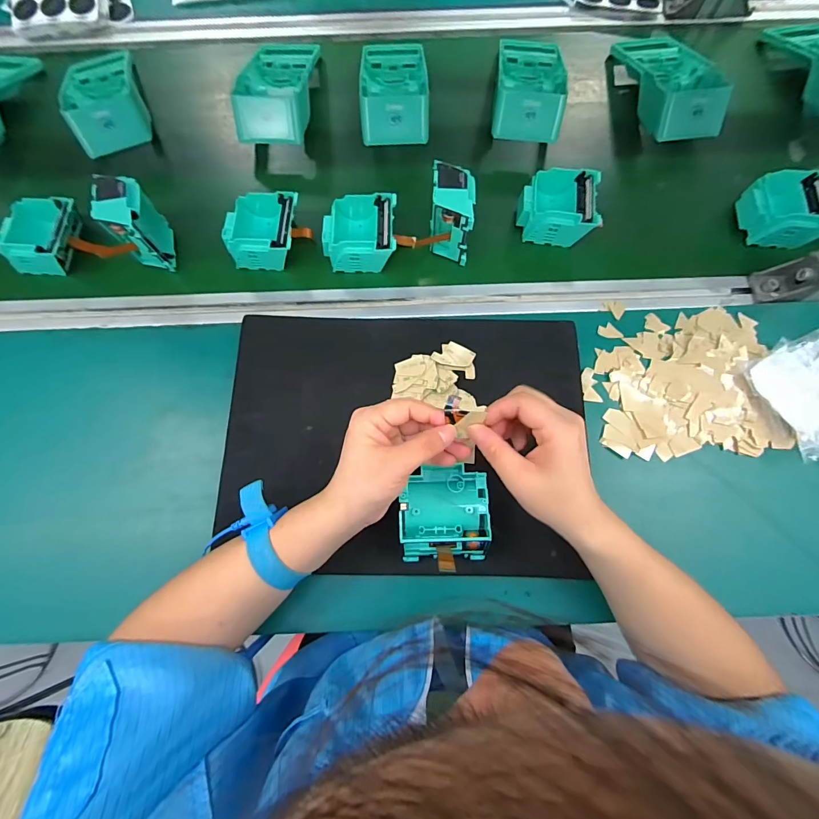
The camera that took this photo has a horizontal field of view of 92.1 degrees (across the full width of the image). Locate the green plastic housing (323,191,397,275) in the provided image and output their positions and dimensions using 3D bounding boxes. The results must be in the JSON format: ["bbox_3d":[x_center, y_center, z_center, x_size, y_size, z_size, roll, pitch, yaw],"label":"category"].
[{"bbox_3d":[-0.054,-0.194,0.438,0.077,0.038,0.078,-1,71,1],"label":"green plastic housing"}]

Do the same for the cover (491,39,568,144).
[{"bbox_3d":[0.149,-0.410,0.487,0.089,0.040,0.182,8,72,4],"label":"cover"}]

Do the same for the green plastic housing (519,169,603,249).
[{"bbox_3d":[0.167,-0.228,0.449,0.084,0.044,0.079,5,71,3],"label":"green plastic housing"}]

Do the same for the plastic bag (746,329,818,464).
[{"bbox_3d":[0.408,-0.017,0.385,0.123,0.016,0.116,-23,72,-7],"label":"plastic bag"}]

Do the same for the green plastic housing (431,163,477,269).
[{"bbox_3d":[0.044,-0.205,0.423,0.043,0.076,0.071,3,71,2],"label":"green plastic housing"}]

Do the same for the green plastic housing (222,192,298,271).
[{"bbox_3d":[-0.163,-0.200,0.440,0.075,0.038,0.079,1,71,1],"label":"green plastic housing"}]

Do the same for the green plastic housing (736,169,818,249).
[{"bbox_3d":[0.426,-0.225,0.442,0.092,0.042,0.080,6,71,3],"label":"green plastic housing"}]

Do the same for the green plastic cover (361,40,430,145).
[{"bbox_3d":[-0.019,-0.408,0.489,0.085,0.041,0.182,-2,71,0],"label":"green plastic cover"}]

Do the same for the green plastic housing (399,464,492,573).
[{"bbox_3d":[0.030,0.093,0.339,0.073,0.035,0.082,-4,71,0],"label":"green plastic housing"}]

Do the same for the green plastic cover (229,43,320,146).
[{"bbox_3d":[-0.166,-0.411,0.486,0.087,0.049,0.199,0,71,1],"label":"green plastic cover"}]

